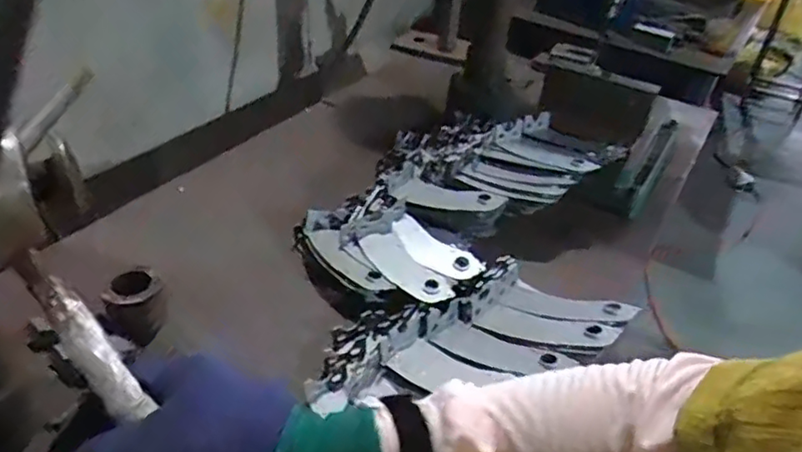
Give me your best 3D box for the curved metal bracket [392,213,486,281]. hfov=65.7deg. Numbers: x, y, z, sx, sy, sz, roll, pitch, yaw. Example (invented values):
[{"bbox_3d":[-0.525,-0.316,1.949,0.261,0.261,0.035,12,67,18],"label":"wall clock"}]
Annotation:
[{"bbox_3d":[0.054,0.032,0.948,0.155,0.018,0.071,31,43,28],"label":"curved metal bracket"}]

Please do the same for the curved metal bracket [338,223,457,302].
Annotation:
[{"bbox_3d":[-0.005,0.051,0.918,0.199,0.025,0.069,32,44,30],"label":"curved metal bracket"}]

